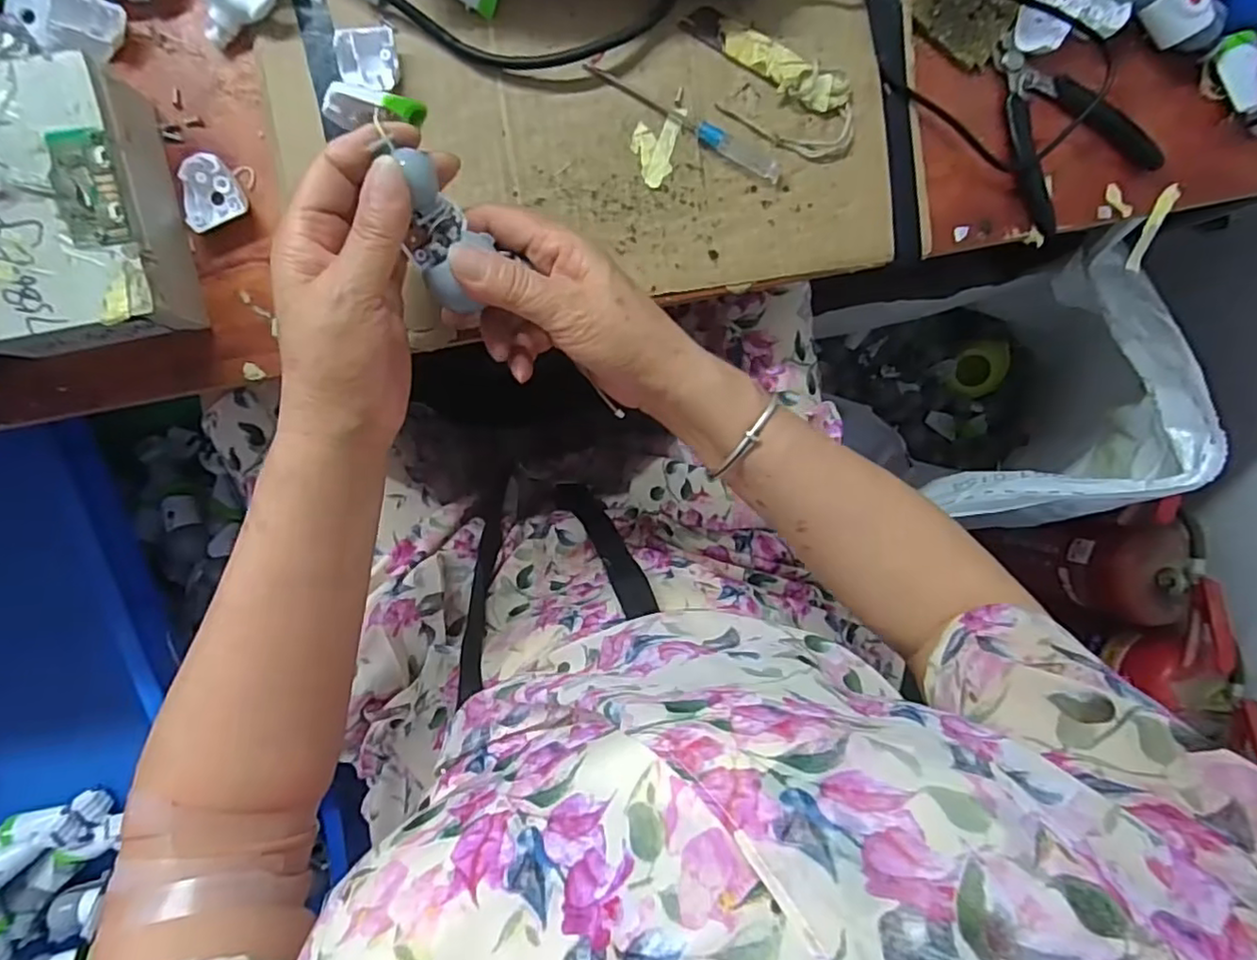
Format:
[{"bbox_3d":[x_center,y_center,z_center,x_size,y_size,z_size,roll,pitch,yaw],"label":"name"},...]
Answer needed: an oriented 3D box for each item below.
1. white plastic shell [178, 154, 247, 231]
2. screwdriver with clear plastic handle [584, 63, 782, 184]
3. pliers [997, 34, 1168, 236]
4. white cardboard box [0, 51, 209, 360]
[{"bbox_3d":[-0.222,-0.153,0.340,0.030,0.007,0.034,-23,125,-28],"label":"white plastic shell"},{"bbox_3d":[0.033,-0.204,0.362,0.123,0.009,0.012,28,91,-7],"label":"screwdriver with clear plastic handle"},{"bbox_3d":[0.262,-0.219,0.384,0.087,0.014,0.114,-36,97,-2],"label":"pliers"},{"bbox_3d":[-0.282,-0.129,0.318,0.092,0.052,0.119,-12,95,-5],"label":"white cardboard box"}]

